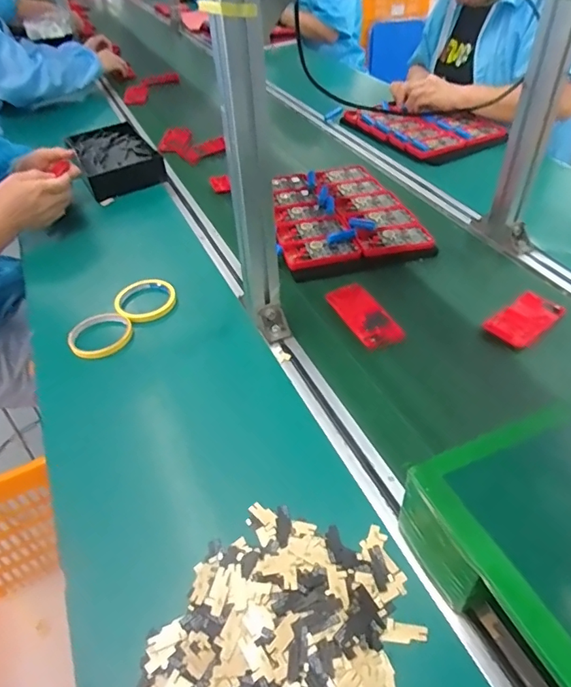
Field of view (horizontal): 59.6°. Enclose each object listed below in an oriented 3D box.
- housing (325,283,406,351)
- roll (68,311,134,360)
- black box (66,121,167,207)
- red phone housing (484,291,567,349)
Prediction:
[{"bbox_3d":[0.114,-0.042,0.728,0.062,0.010,0.133,-21,46,-18],"label":"housing"},{"bbox_3d":[-0.270,-0.013,0.731,0.089,0.020,0.089,-2,43,1],"label":"roll"},{"bbox_3d":[-0.387,-0.417,1.127,0.170,0.060,0.249,-22,47,-19],"label":"black box"},{"bbox_3d":[0.338,-0.035,0.701,0.123,0.011,0.063,-29,49,-25],"label":"red phone housing"}]

